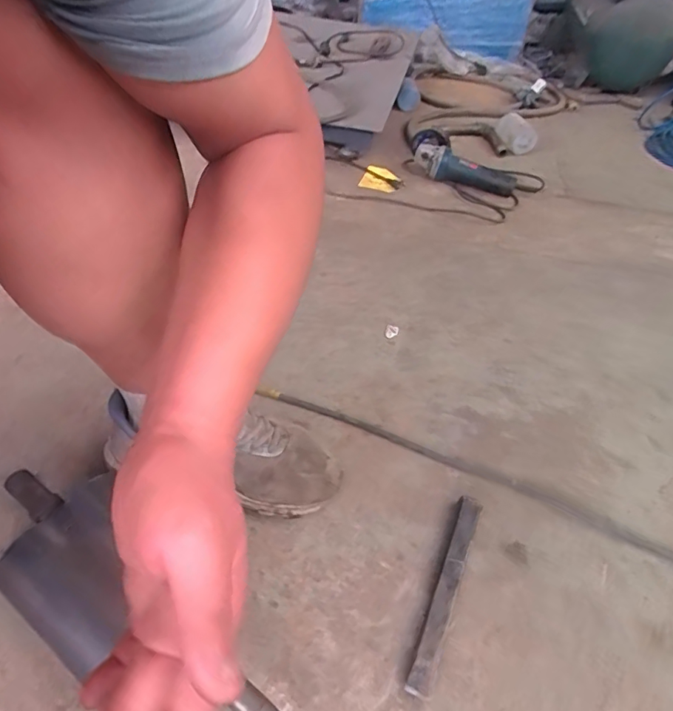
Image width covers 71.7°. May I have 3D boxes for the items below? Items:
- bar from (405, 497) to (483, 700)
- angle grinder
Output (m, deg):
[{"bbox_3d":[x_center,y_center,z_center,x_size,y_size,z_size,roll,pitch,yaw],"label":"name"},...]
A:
[{"bbox_3d":[0.131,0.267,0.543,0.027,0.026,0.228,21,49,14],"label":"bar"},{"bbox_3d":[0.335,-0.516,1.256,0.305,0.099,0.091,24,50,17],"label":"angle grinder"}]

